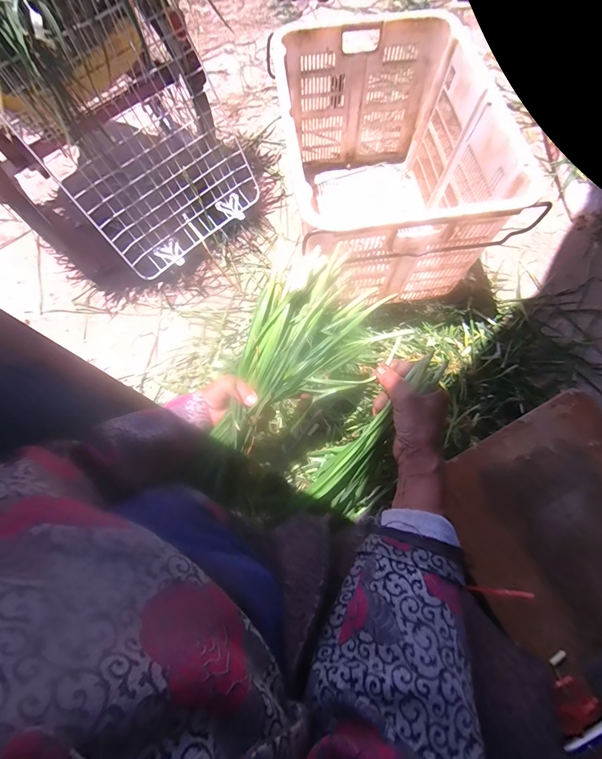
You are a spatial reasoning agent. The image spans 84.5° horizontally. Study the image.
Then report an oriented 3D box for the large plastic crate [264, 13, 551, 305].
[{"bbox_3d":[0.230,-0.556,0.920,0.497,0.373,0.699,-12,70,-3],"label":"large plastic crate"}]

